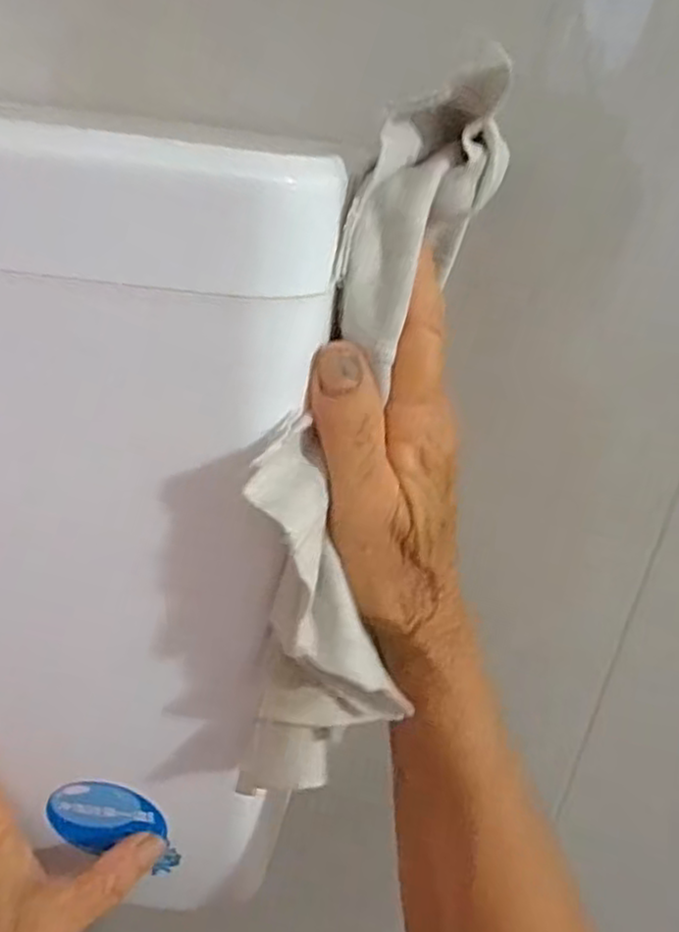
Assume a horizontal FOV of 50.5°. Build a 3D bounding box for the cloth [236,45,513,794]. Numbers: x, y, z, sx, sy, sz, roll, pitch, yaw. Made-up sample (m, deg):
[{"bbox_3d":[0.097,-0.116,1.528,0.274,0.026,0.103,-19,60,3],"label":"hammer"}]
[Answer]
[{"bbox_3d":[0.009,0.005,0.224,0.055,0.238,0.038,15,8,14],"label":"cloth"}]

